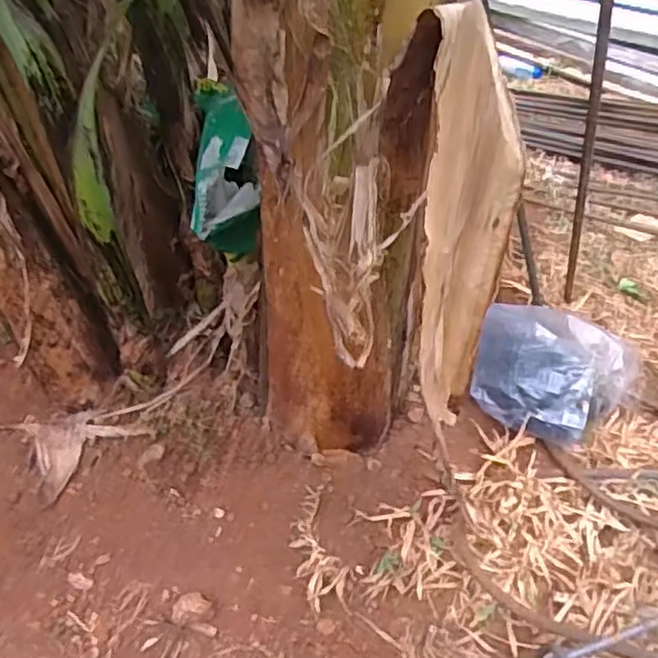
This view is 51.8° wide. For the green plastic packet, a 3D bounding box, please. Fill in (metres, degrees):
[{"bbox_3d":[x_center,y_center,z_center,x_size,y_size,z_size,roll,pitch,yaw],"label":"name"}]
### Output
[{"bbox_3d":[-0.133,-0.196,0.835,0.076,0.215,0.094,-5,8,-1],"label":"green plastic packet"}]

